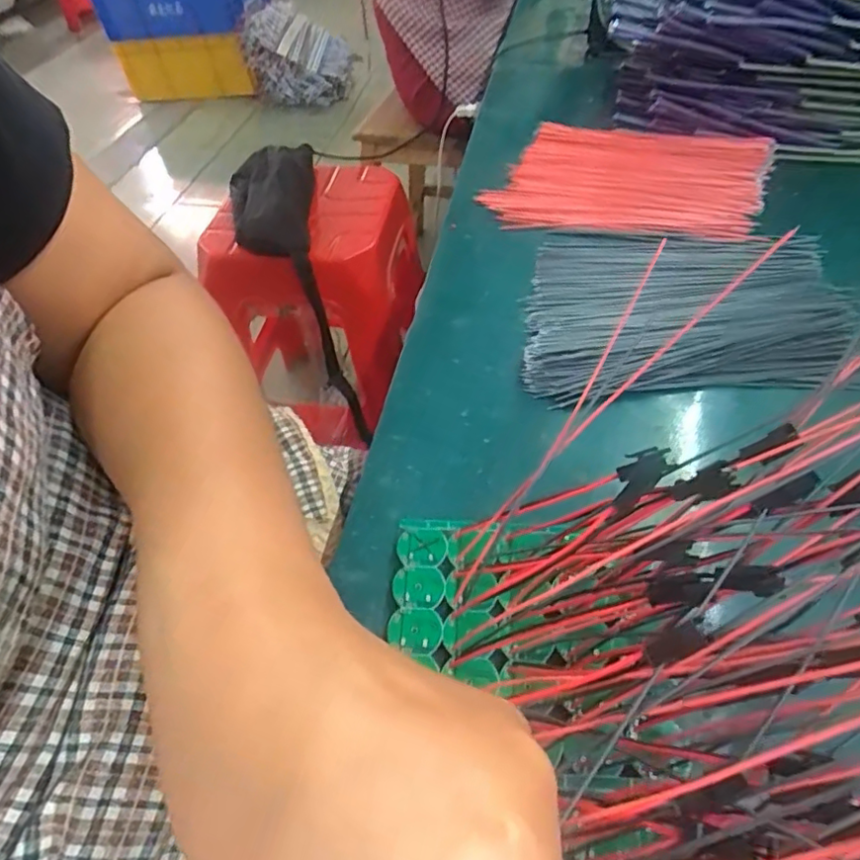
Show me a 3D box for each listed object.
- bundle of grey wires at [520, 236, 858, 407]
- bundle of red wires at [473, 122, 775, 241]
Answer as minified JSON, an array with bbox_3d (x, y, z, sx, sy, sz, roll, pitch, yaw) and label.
[{"bbox_3d":[0.151,-0.073,0.349,0.176,0.011,0.157,5,51,11],"label":"bundle of grey wires"},{"bbox_3d":[0.152,-0.194,0.449,0.195,0.018,0.133,12,53,15],"label":"bundle of red wires"}]

